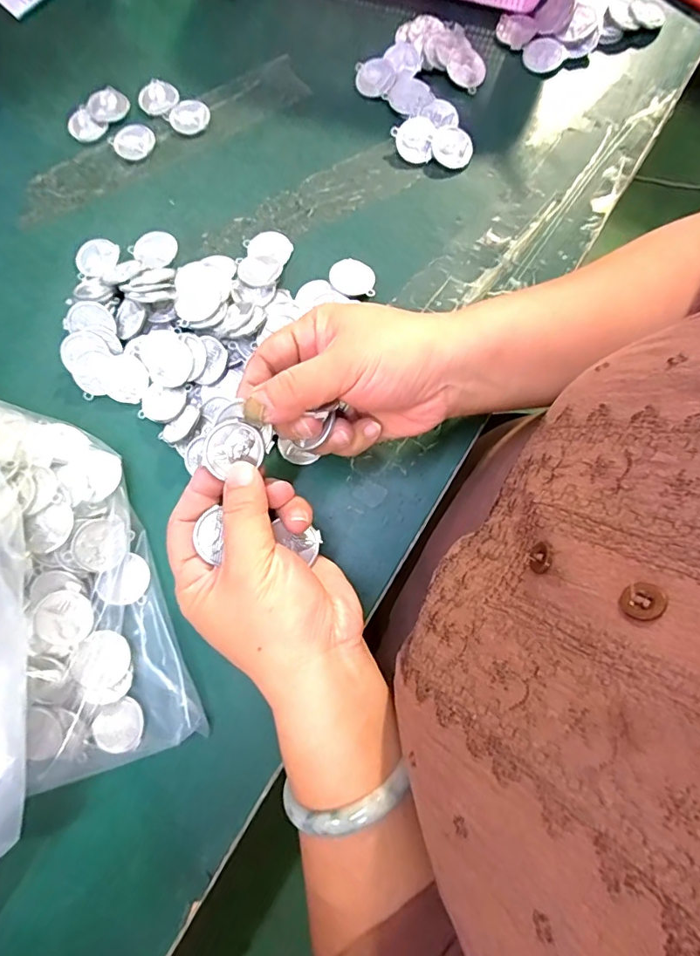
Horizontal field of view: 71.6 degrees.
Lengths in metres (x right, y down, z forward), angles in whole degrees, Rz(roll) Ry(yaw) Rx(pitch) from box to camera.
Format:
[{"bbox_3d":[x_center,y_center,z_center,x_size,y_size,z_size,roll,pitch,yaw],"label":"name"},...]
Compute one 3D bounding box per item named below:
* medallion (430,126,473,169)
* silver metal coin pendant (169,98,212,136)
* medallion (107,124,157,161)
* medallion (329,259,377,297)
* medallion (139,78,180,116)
[{"bbox_3d":[0.073,-0.235,0.344,0.029,0.006,0.029,13,78,4],"label":"medallion"},{"bbox_3d":[-0.119,-0.269,0.360,0.027,0.005,0.026,13,78,4],"label":"silver metal coin pendant"},{"bbox_3d":[-0.160,-0.249,0.357,0.031,0.004,0.028,43,82,9],"label":"medallion"},{"bbox_3d":[0.002,-0.134,0.324,0.030,0.005,0.028,8,78,3],"label":"medallion"},{"bbox_3d":[-0.145,-0.288,0.366,0.028,0.004,0.028,0,78,1],"label":"medallion"}]

